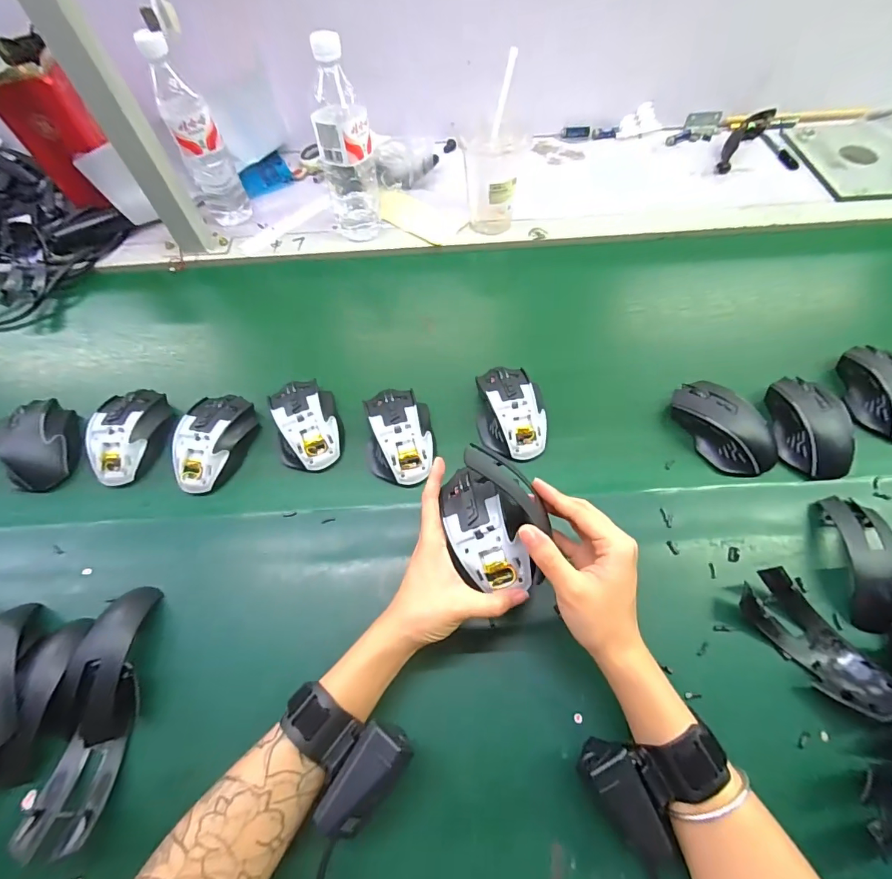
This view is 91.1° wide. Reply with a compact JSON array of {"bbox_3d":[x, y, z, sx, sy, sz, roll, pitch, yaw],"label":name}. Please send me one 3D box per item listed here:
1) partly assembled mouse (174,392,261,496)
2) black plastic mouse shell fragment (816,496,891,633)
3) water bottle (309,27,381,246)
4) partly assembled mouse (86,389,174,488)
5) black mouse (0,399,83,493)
[{"bbox_3d":[-0.255,0.000,0.478,0.066,0.033,0.112,3,61,5],"label":"partly assembled mouse"},{"bbox_3d":[0.375,0.108,0.391,0.042,0.033,0.119,6,61,6],"label":"black plastic mouse shell fragment"},{"bbox_3d":[-0.133,-0.380,0.577,0.067,0.223,0.070,-1,61,2],"label":"water bottle"},{"bbox_3d":[-0.353,-0.007,0.492,0.067,0.043,0.116,1,60,3],"label":"partly assembled mouse"},{"bbox_3d":[-0.452,0.005,0.492,0.081,0.044,0.103,-19,61,-8],"label":"black mouse"}]

